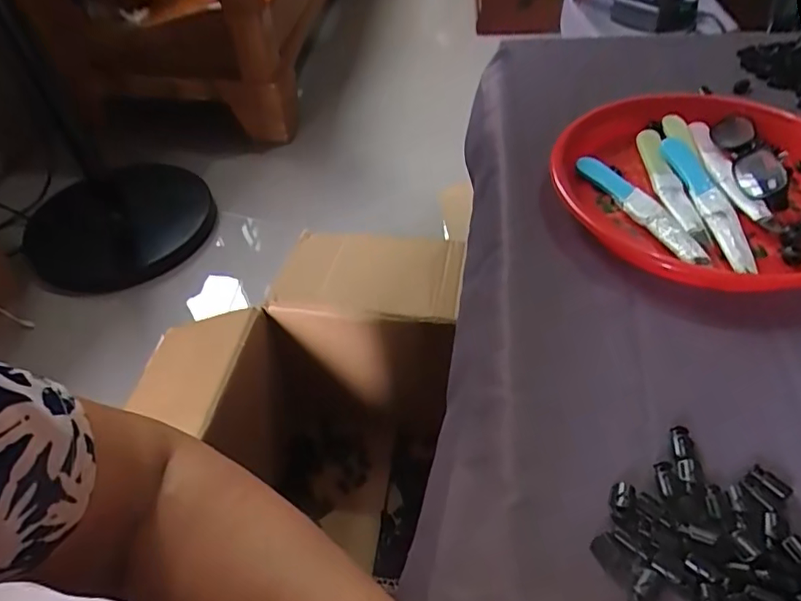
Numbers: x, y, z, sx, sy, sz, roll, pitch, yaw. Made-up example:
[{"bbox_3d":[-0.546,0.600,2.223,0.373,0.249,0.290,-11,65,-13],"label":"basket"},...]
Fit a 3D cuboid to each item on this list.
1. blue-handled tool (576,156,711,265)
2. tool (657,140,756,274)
[{"bbox_3d":[0.196,-0.078,0.452,0.025,0.010,0.152,-16,48,-9],"label":"blue-handled tool"},{"bbox_3d":[0.252,-0.085,0.454,0.027,0.011,0.173,-3,47,3],"label":"tool"}]

